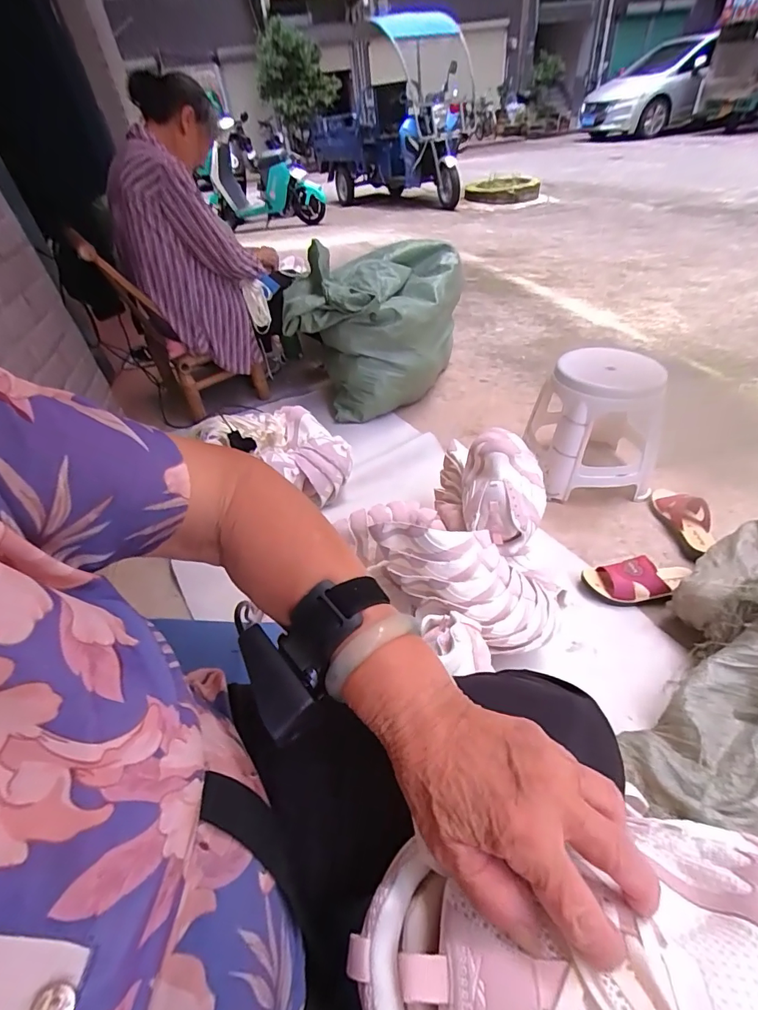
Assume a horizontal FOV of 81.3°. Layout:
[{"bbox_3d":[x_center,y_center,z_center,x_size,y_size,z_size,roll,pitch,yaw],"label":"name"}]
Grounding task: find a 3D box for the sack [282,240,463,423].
[{"bbox_3d":[0.008,-0.570,1.460,0.431,0.418,0.502,9,45,18],"label":"sack"}]

